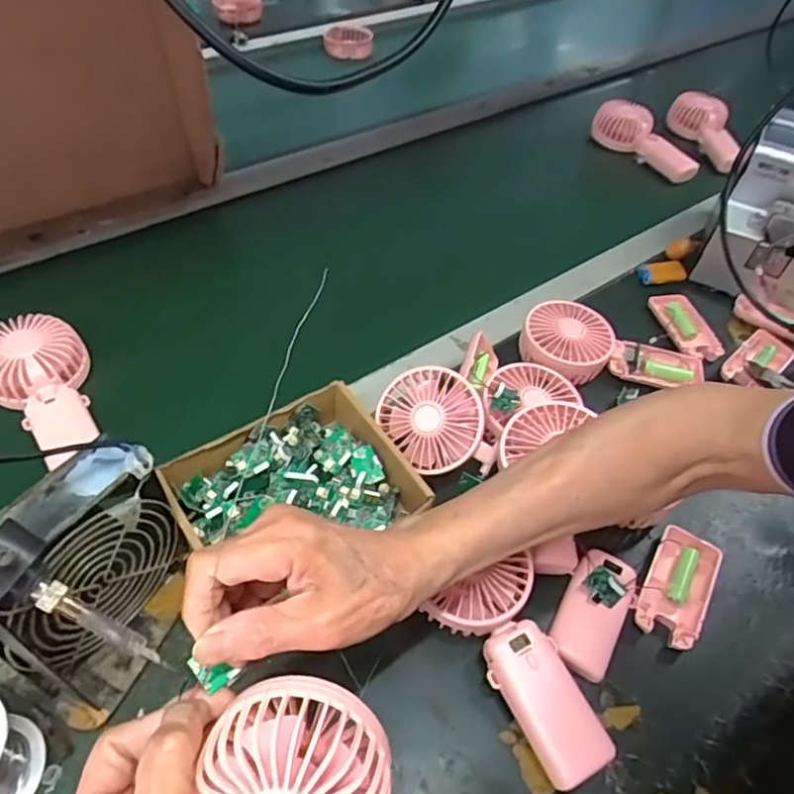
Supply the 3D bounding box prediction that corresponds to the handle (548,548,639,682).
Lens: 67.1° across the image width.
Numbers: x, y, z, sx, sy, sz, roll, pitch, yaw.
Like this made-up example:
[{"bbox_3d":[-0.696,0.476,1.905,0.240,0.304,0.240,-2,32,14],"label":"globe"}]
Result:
[{"bbox_3d":[0.148,0.151,0.437,0.048,0.034,0.092,30,53,19],"label":"handle"}]

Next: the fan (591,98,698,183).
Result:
[{"bbox_3d":[0.383,-0.394,0.926,0.176,0.057,0.080,40,56,6],"label":"fan"}]

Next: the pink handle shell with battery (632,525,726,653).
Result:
[{"bbox_3d":[0.218,0.146,0.464,0.045,0.016,0.094,29,53,19],"label":"pink handle shell with battery"}]

